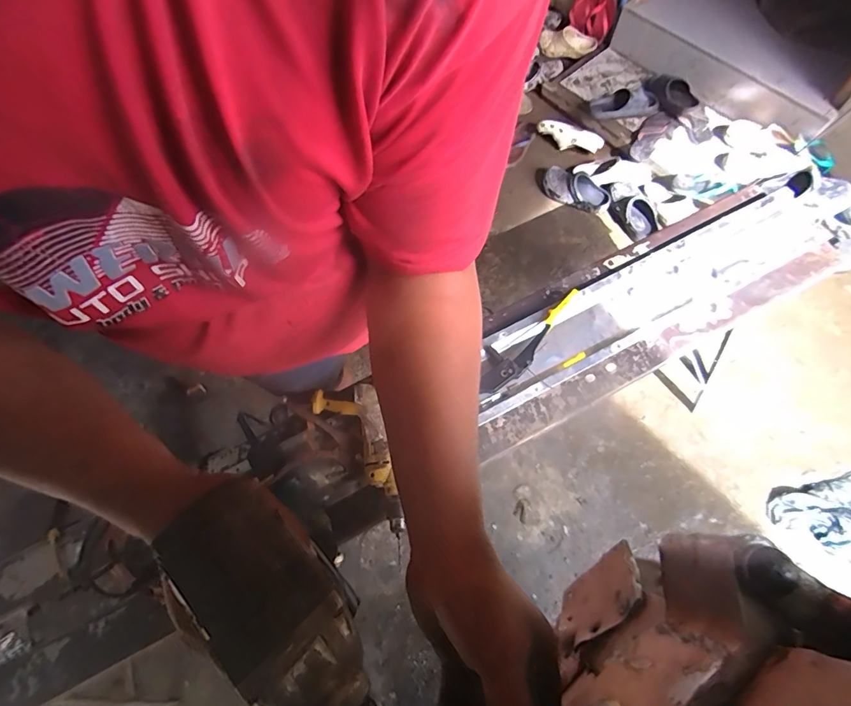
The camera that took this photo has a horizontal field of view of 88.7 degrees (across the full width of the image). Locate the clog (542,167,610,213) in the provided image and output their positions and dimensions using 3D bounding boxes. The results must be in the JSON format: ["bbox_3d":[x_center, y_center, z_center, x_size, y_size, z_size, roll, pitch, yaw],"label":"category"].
[{"bbox_3d":[0.565,-0.618,1.643,0.272,0.095,0.092,27,73,15],"label":"clog"}]

